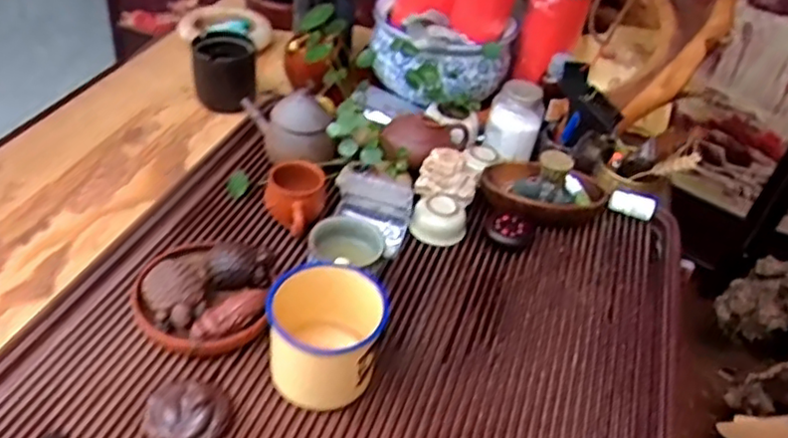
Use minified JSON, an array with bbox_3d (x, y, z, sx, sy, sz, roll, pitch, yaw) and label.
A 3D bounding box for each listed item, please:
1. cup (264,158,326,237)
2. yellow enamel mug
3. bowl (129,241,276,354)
[{"bbox_3d":[-0.106,-0.017,0.717,0.064,0.056,0.076,2,42,-9],"label":"cup"},{"bbox_3d":[-0.059,0.100,0.583,0.090,0.105,0.108,4,42,-7],"label":"yellow enamel mug"},{"bbox_3d":[-0.175,0.062,0.618,0.117,0.043,0.126,2,40,-2],"label":"bowl"}]

